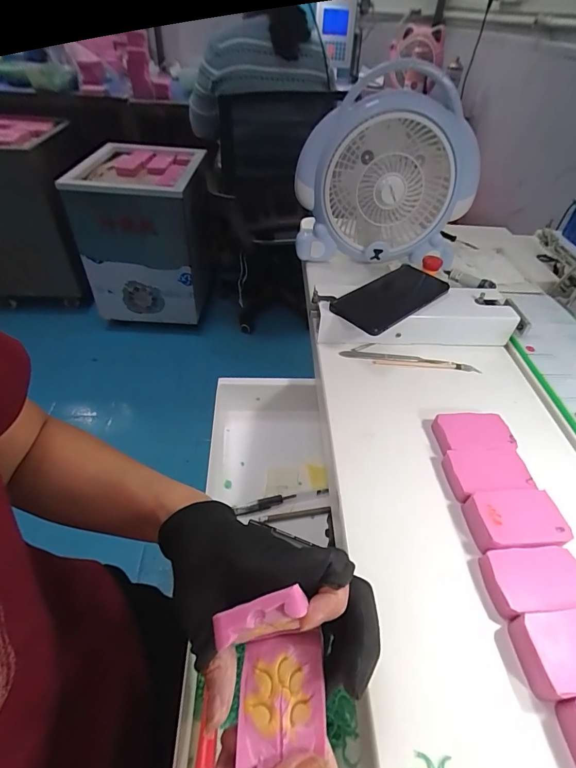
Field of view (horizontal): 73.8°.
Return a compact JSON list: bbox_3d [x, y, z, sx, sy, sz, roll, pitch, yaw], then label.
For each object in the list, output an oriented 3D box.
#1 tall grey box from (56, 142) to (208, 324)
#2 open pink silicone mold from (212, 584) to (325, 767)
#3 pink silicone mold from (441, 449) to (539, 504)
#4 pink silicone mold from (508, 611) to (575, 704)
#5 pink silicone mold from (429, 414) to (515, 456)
[{"bbox_3d":[-0.559,-0.612,1.585,0.443,0.515,0.520,1,45,-4],"label":"tall grey box"},{"bbox_3d":[-0.004,0.147,0.192,0.052,0.071,0.056,-8,45,-11],"label":"open pink silicone mold"},{"bbox_3d":[0.185,0.084,0.355,0.074,0.023,0.048,0,44,-3],"label":"pink silicone mold"},{"bbox_3d":[0.193,0.180,0.256,0.075,0.022,0.045,-1,44,-4],"label":"pink silicone mold"},{"bbox_3d":[0.186,0.052,0.389,0.072,0.018,0.046,-1,44,-4],"label":"pink silicone mold"}]

